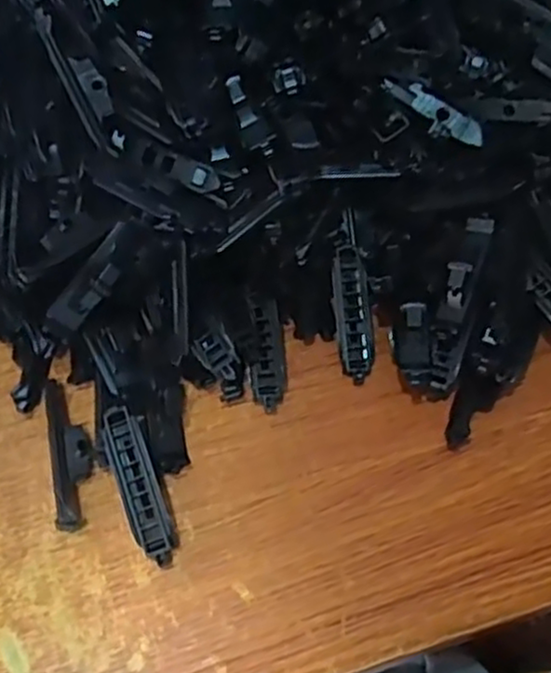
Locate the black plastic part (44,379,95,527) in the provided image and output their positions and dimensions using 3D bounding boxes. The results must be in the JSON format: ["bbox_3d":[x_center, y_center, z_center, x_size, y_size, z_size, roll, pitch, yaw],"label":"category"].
[{"bbox_3d":[-0.105,0.058,0.371,0.019,0.017,0.084,-10,60,-11],"label":"black plastic part"}]

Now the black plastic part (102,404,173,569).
[{"bbox_3d":[-0.067,0.073,0.354,0.019,0.008,0.079,-17,77,-15],"label":"black plastic part"}]

